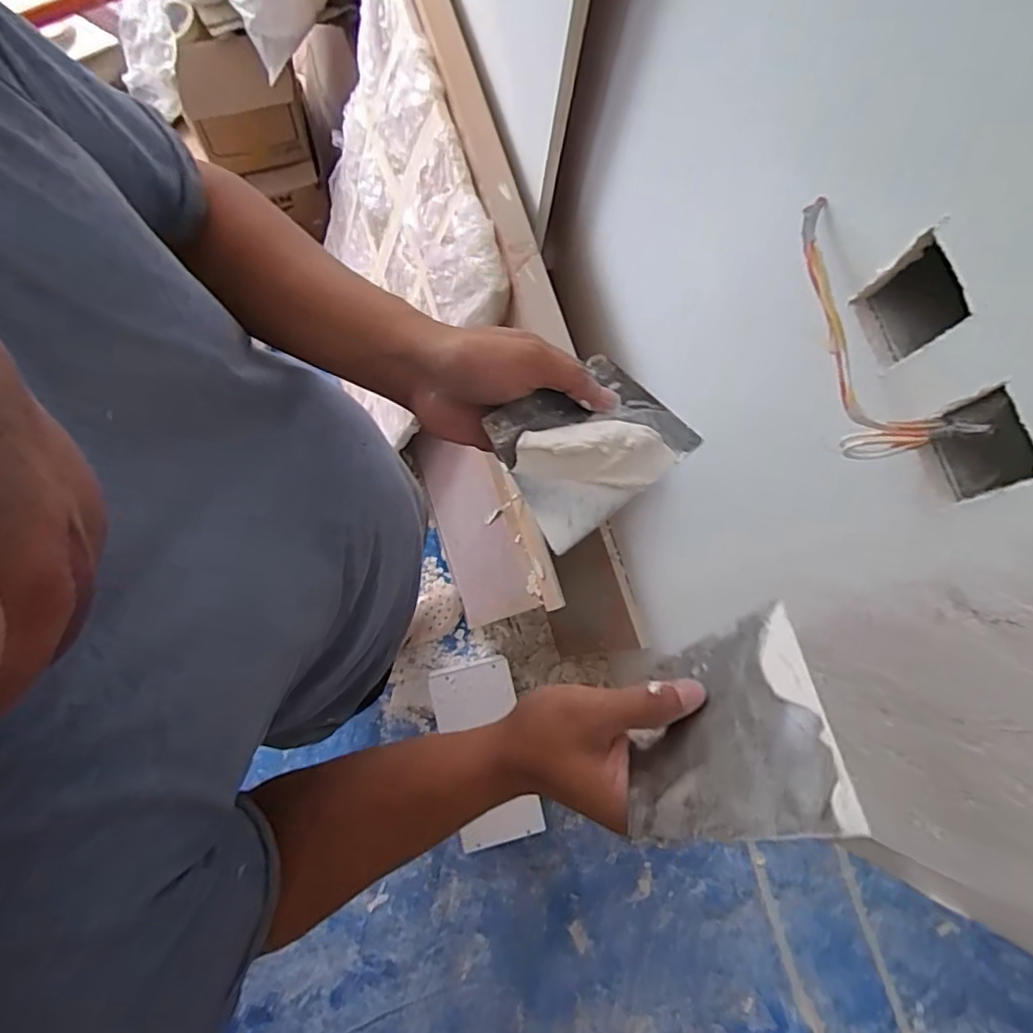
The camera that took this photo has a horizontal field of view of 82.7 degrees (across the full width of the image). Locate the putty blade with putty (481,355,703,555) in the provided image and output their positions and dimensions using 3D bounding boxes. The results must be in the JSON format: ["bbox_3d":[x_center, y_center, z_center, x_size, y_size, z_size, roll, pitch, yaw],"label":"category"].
[{"bbox_3d":[0.051,-0.053,0.374,0.141,0.022,0.092,-35,80,-31],"label":"putty blade with putty"}]

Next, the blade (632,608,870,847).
[{"bbox_3d":[0.102,0.106,0.293,0.096,0.131,0.005,-29,108,23],"label":"blade"}]

